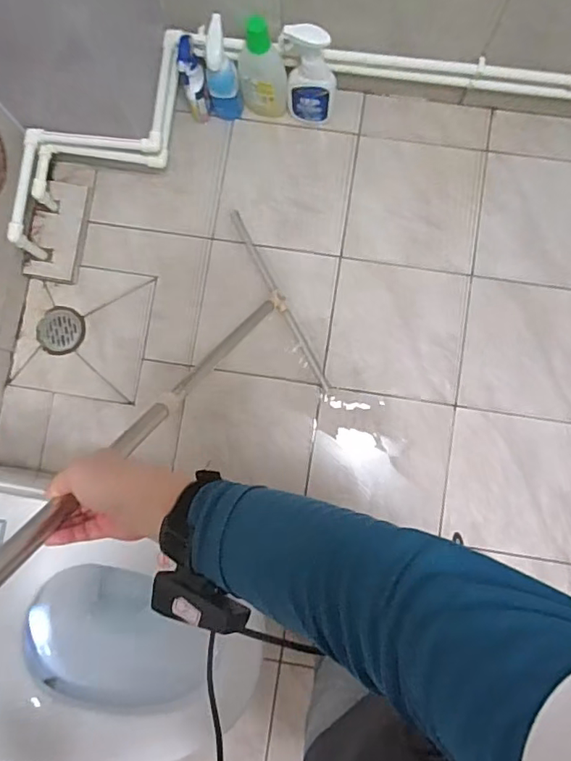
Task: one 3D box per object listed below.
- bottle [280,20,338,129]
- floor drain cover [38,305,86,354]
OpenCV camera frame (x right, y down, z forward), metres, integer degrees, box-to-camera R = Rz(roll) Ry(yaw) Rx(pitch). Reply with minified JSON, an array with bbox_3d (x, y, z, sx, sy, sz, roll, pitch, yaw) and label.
[{"bbox_3d":[0.051,-0.631,1.116,0.105,0.250,0.082,-3,85,1],"label":"bottle"},{"bbox_3d":[-0.515,-0.115,1.234,0.107,0.008,0.111,32,87,4],"label":"floor drain cover"}]

